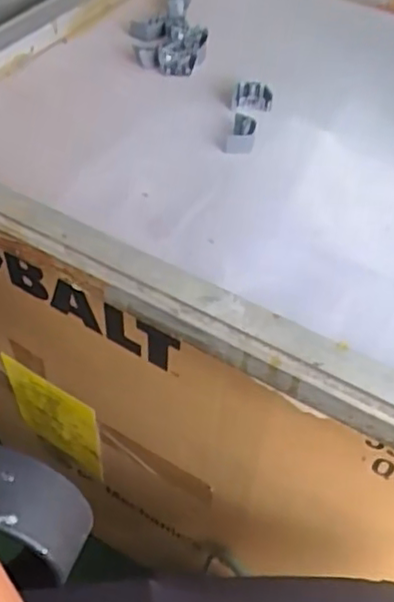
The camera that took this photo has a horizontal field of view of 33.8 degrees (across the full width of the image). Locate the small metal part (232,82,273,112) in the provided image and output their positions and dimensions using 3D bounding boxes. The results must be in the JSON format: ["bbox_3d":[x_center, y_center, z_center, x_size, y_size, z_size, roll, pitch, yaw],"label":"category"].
[{"bbox_3d":[0.053,-0.195,0.618,0.036,0.026,0.015,6,49,2],"label":"small metal part"}]

